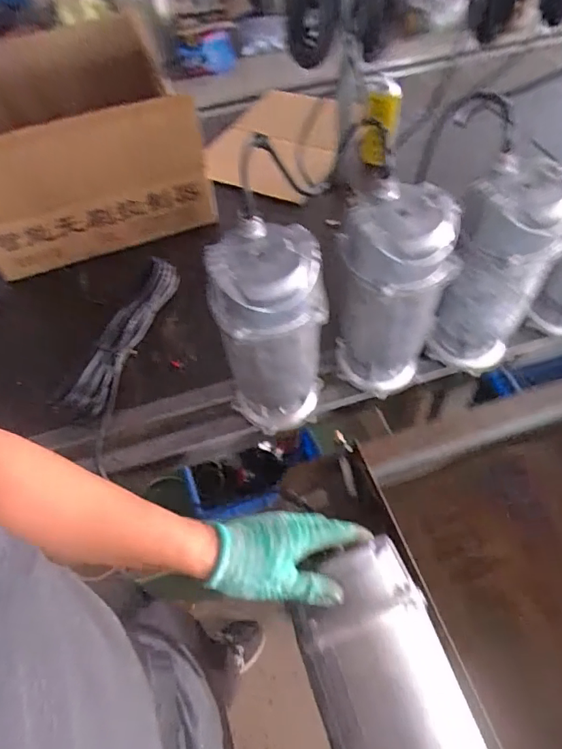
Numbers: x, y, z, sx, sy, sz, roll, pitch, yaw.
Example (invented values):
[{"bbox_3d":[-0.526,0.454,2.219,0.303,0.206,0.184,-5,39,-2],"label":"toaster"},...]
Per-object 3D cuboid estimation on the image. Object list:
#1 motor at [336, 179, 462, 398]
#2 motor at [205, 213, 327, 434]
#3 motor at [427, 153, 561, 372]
[{"bbox_3d":[0.147,-0.093,0.650,0.133,0.300,0.117,7,55,9],"label":"motor"},{"bbox_3d":[-0.011,-0.039,0.628,0.129,0.294,0.104,-5,53,1],"label":"motor"},{"bbox_3d":[0.299,-0.131,0.669,0.120,0.292,0.107,34,63,25],"label":"motor"}]

